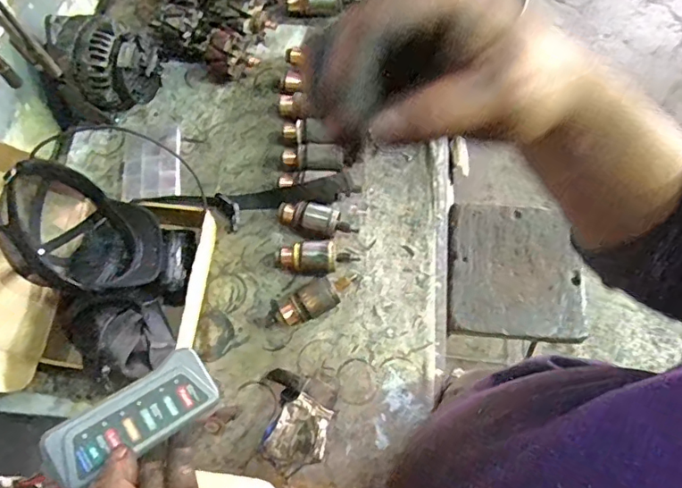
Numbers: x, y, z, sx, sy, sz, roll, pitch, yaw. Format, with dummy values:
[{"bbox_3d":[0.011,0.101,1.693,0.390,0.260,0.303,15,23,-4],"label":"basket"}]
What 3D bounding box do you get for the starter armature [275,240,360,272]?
[{"bbox_3d":[-0.043,0.022,0.871,0.141,0.048,0.055,-2,69,1],"label":"starter armature"}]

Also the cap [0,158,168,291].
[{"bbox_3d":[-0.387,-0.013,0.758,0.221,0.165,0.166,13,70,7],"label":"cap"}]

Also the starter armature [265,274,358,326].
[{"bbox_3d":[-0.045,0.090,0.821,0.163,0.052,0.056,-21,70,-6],"label":"starter armature"}]

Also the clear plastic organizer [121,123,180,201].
[{"bbox_3d":[-0.342,-0.147,0.939,0.101,0.028,0.154,-9,69,-1],"label":"clear plastic organizer"}]

